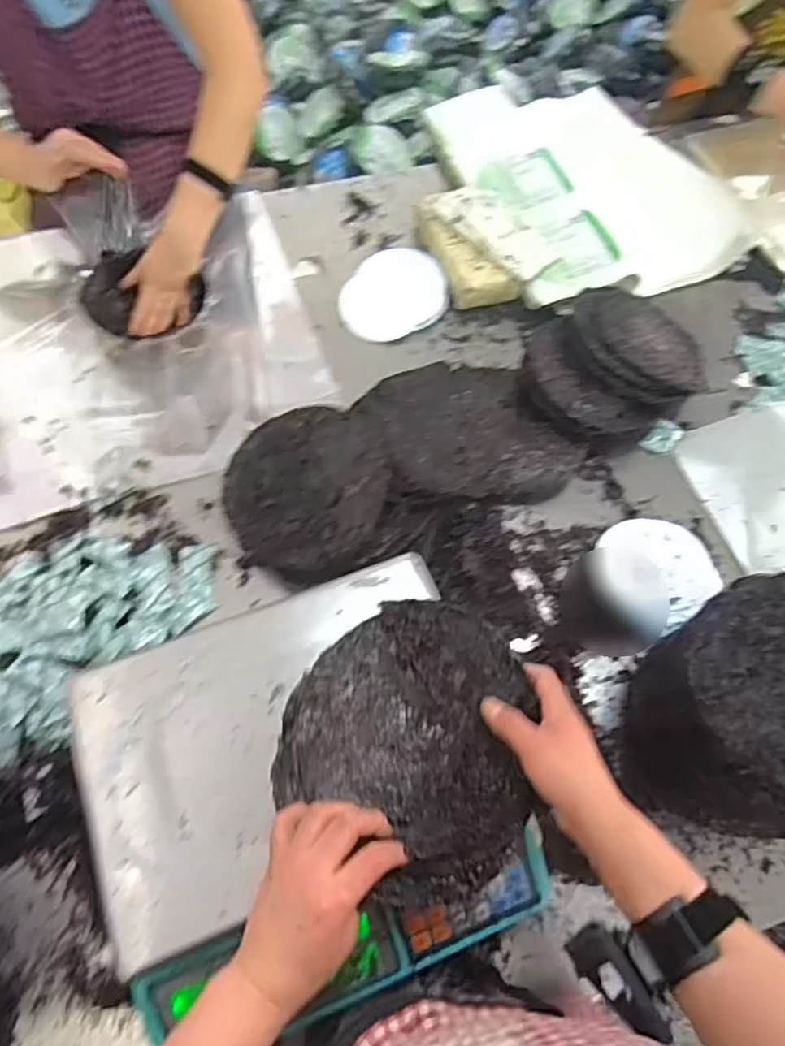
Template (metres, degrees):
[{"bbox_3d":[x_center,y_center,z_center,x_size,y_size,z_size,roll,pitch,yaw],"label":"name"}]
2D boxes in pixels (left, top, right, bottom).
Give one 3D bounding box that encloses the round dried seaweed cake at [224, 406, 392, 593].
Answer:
[{"bbox_3d":[-0.100,-0.037,0.773,0.198,0.041,0.214,-4,70,12],"label":"round dried seaweed cake"}]

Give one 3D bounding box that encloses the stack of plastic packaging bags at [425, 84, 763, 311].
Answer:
[{"bbox_3d":[0.321,-0.583,1.088,0.416,0.052,0.510,-16,65,-11],"label":"stack of plastic packaging bags"}]

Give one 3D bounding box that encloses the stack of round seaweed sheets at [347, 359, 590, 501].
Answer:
[{"bbox_3d":[0.093,-0.115,0.827,0.242,0.071,0.224,-24,67,-14],"label":"stack of round seaweed sheets"}]

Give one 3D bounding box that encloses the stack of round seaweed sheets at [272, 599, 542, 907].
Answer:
[{"bbox_3d":[0.021,0.163,0.507,0.193,0.030,0.197,34,66,14],"label":"stack of round seaweed sheets"}]

